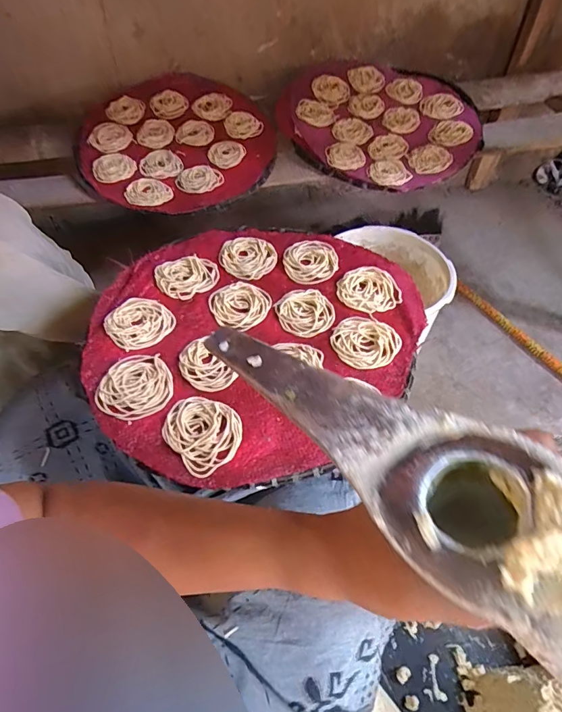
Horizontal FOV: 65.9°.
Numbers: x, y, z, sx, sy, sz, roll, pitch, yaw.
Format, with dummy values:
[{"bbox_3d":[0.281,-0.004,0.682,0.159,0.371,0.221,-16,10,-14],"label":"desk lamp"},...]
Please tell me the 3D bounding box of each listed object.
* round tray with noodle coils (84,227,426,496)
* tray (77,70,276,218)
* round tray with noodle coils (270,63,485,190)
[{"bbox_3d":[-0.032,-0.034,0.472,0.349,0.024,0.320,-2,51,2],"label":"round tray with noodle coils"},{"bbox_3d":[-0.181,-0.382,0.786,0.335,0.047,0.349,2,65,-4],"label":"tray"},{"bbox_3d":[0.186,-0.456,0.839,0.357,0.051,0.398,-20,63,-10],"label":"round tray with noodle coils"}]

